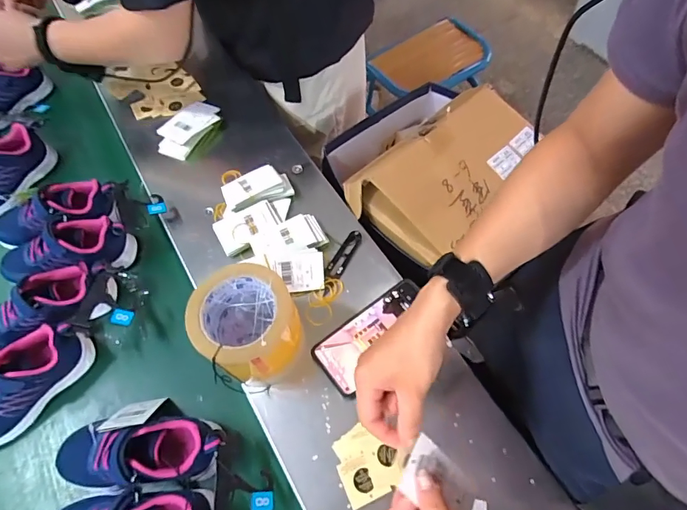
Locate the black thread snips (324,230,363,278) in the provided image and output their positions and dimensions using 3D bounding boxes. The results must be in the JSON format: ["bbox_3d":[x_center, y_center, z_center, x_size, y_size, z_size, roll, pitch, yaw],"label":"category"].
[{"bbox_3d":[0.001,-0.003,0.584,0.021,0.004,0.077,29,66,14],"label":"black thread snips"}]

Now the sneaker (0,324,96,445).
[{"bbox_3d":[-0.389,0.148,0.506,0.070,0.073,0.167,33,67,16],"label":"sneaker"}]

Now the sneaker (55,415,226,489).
[{"bbox_3d":[-0.219,0.212,0.471,0.183,0.076,0.068,-4,62,-3],"label":"sneaker"}]

